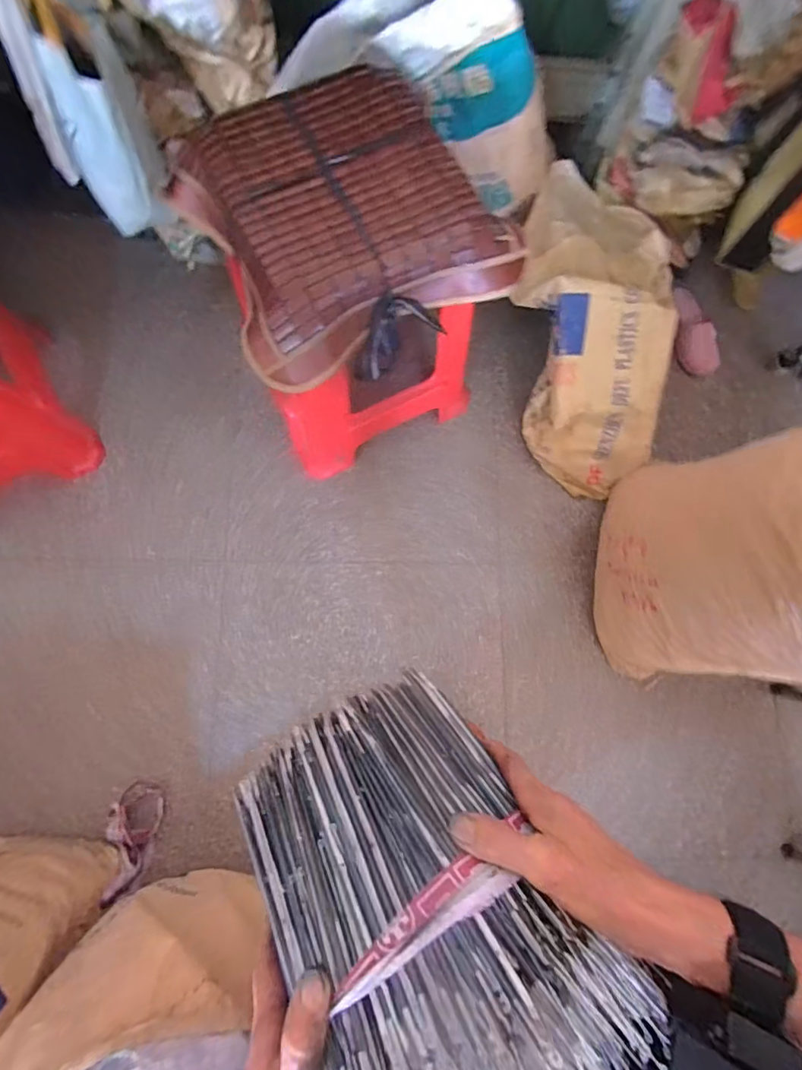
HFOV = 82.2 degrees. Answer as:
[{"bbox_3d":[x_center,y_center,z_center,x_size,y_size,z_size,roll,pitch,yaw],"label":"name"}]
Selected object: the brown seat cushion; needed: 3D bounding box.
[{"bbox_3d":[-0.094,-0.449,0.652,0.413,0.118,0.391,-34,89,0],"label":"brown seat cushion"}]

